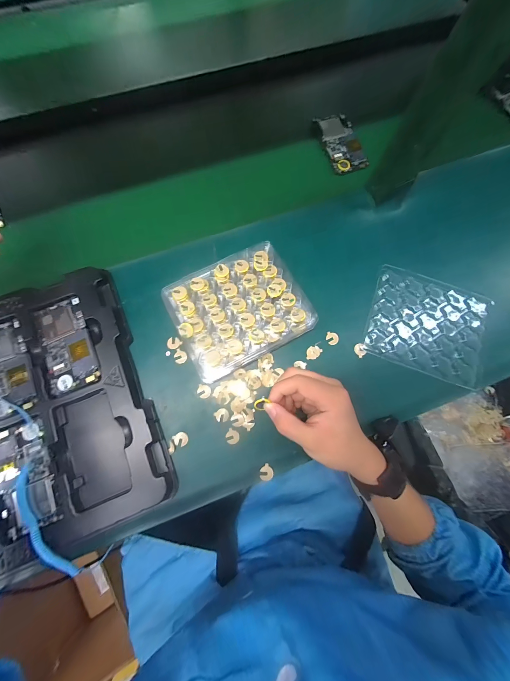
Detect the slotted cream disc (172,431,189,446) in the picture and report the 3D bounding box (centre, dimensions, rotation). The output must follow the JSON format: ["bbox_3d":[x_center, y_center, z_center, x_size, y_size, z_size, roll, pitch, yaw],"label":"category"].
[{"bbox_3d":[-0.099,0.132,0.345,0.018,0.004,0.018,0,75,-1],"label":"slotted cream disc"}]

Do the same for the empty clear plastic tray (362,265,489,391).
[{"bbox_3d":[0.256,-0.025,0.383,0.168,0.009,0.143,19,76,4],"label":"empty clear plastic tray"}]

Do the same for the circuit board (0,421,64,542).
[{"bbox_3d":[-0.285,0.168,0.320,0.062,0.007,0.124,-20,77,-6],"label":"circuit board"}]

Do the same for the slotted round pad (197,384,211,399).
[{"bbox_3d":[-0.071,0.070,0.357,0.018,0.004,0.018,0,75,-1],"label":"slotted round pad"}]

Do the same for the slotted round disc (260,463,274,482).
[{"bbox_3d":[0.016,0.173,0.337,0.018,0.004,0.019,0,75,-1],"label":"slotted round disc"}]

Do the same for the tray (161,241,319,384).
[{"bbox_3d":[-0.021,-0.045,0.367,0.174,0.039,0.146,-29,78,-8],"label":"tray"}]

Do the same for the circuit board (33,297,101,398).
[{"bbox_3d":[-0.254,0.006,0.349,0.066,0.005,0.124,-21,79,-2],"label":"circuit board"}]

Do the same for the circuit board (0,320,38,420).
[{"bbox_3d":[-0.335,0.037,0.345,0.064,0.004,0.125,-22,77,-7],"label":"circuit board"}]

